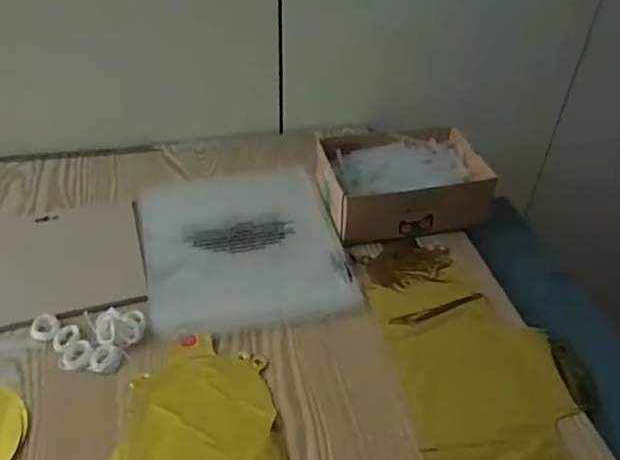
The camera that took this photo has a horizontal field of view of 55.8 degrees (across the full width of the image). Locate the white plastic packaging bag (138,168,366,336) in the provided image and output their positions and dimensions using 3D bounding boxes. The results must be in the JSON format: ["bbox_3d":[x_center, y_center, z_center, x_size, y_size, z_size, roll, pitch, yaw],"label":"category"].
[{"bbox_3d":[-0.077,0.010,0.659,0.210,0.014,0.239,-9,43,-12],"label":"white plastic packaging bag"}]

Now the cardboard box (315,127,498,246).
[{"bbox_3d":[0.109,-0.057,0.702,0.195,0.063,0.131,-8,43,-11],"label":"cardboard box"}]

